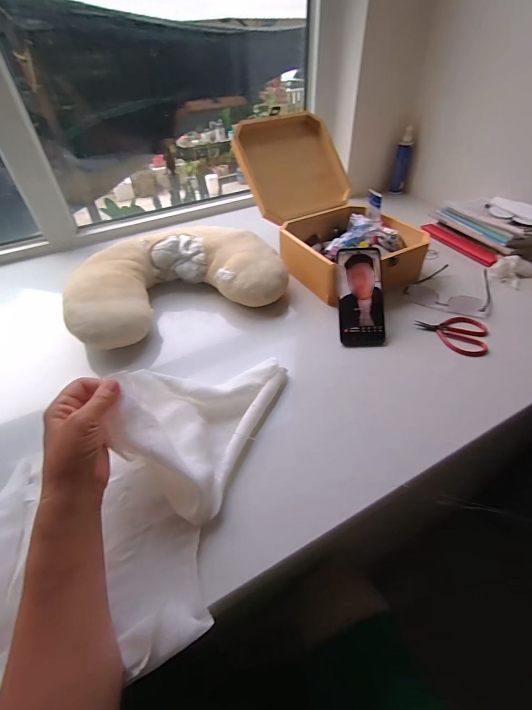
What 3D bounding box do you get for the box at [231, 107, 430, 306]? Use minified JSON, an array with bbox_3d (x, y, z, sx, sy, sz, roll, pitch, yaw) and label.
[{"bbox_3d":[0.130,-0.332,0.703,0.252,0.218,0.427,-21,47,-18],"label":"box"}]

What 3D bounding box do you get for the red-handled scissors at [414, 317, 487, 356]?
[{"bbox_3d":[0.315,-0.039,0.558,0.109,0.016,0.084,20,49,21],"label":"red-handled scissors"}]

